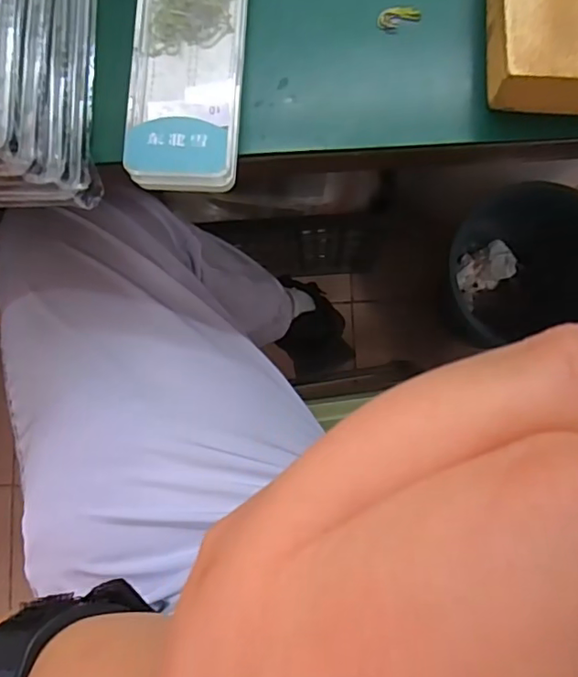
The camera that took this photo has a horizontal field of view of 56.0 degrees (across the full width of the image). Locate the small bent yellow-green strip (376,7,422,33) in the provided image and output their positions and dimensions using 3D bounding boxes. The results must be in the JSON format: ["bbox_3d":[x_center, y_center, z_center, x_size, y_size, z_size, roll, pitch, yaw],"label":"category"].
[{"bbox_3d":[0.061,-0.175,0.299,0.023,0.005,0.011,-4,83,4],"label":"small bent yellow-green strip"}]

